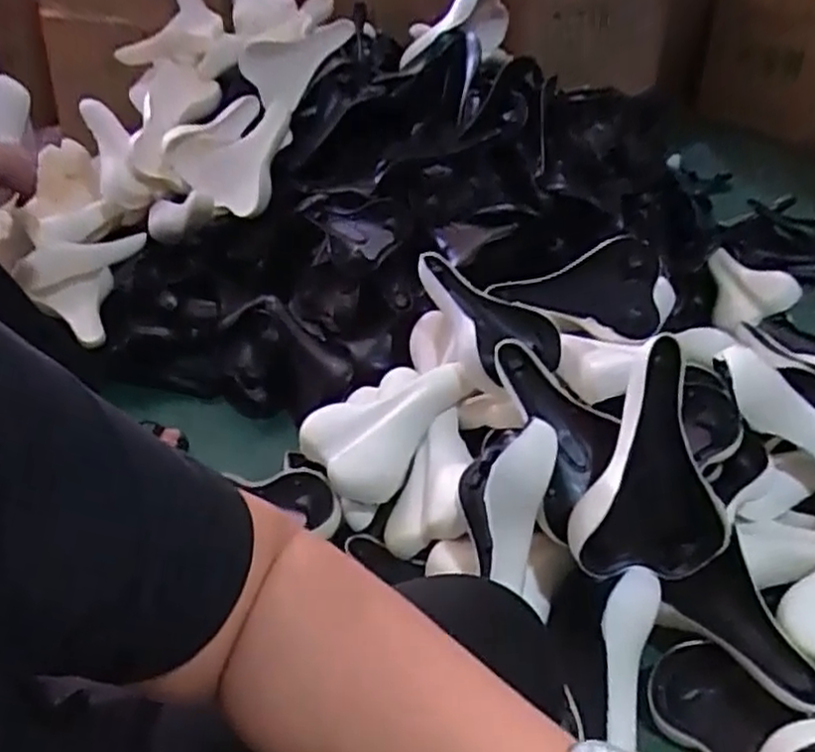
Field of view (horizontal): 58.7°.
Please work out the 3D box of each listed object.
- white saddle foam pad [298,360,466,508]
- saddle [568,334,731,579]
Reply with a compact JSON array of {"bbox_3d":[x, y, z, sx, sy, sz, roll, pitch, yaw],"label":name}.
[{"bbox_3d":[-0.025,0.082,1.018,0.240,0.136,0.130,-9,34,-12],"label":"white saddle foam pad"},{"bbox_3d":[0.279,0.100,0.782,0.164,0.269,0.066,15,4,2],"label":"saddle"}]

